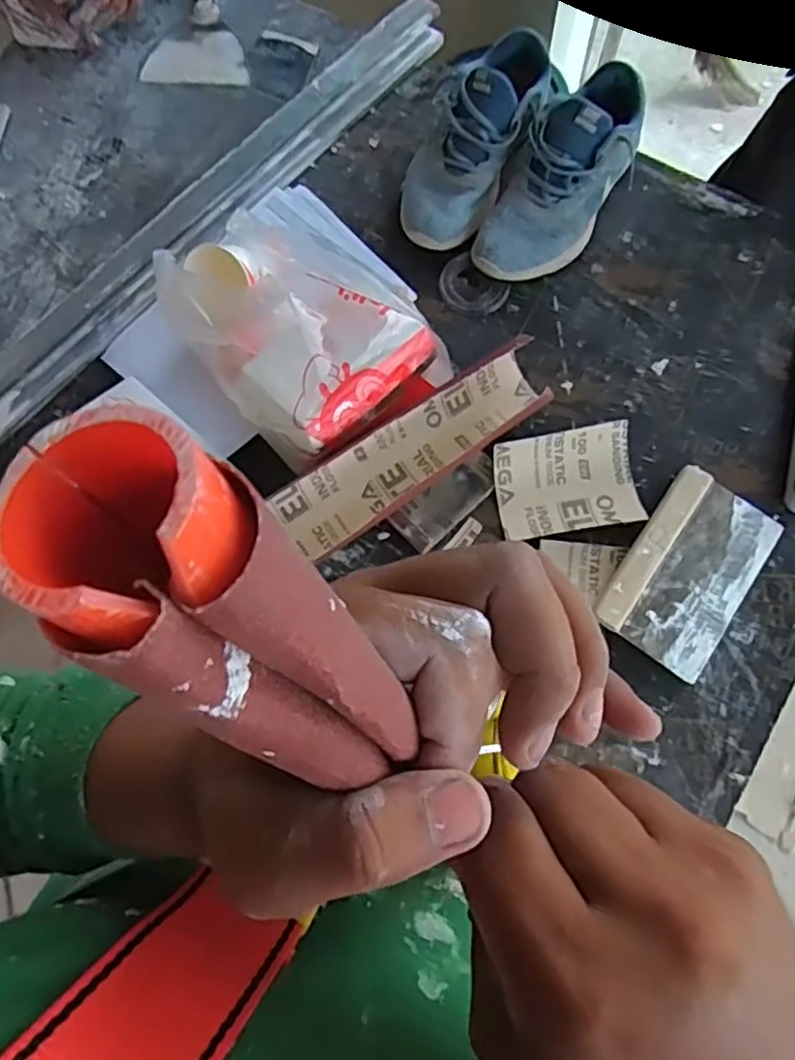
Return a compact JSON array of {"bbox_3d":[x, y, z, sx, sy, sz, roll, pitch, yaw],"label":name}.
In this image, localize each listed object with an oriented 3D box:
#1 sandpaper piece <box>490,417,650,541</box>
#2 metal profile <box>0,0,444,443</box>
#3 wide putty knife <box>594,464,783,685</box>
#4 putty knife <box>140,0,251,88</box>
[{"bbox_3d":[0.175,-0.049,0.696,0.143,0.028,0.102,-10,75,-1],"label":"sandpaper piece"},{"bbox_3d":[-0.254,-0.348,0.800,0.075,0.017,0.863,41,80,11],"label":"metal profile"},{"bbox_3d":[0.290,0.038,0.672,0.115,0.022,0.195,35,79,10],"label":"wide putty knife"},{"bbox_3d":[-0.266,-0.671,0.882,0.132,0.027,0.196,-3,75,1],"label":"putty knife"}]

